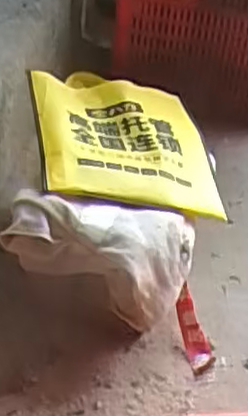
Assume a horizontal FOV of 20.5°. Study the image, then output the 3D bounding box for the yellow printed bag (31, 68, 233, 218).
[{"bbox_3d":[-0.005,-0.142,1.186,0.296,0.110,0.409,-2,36,-10],"label":"yellow printed bag"}]

